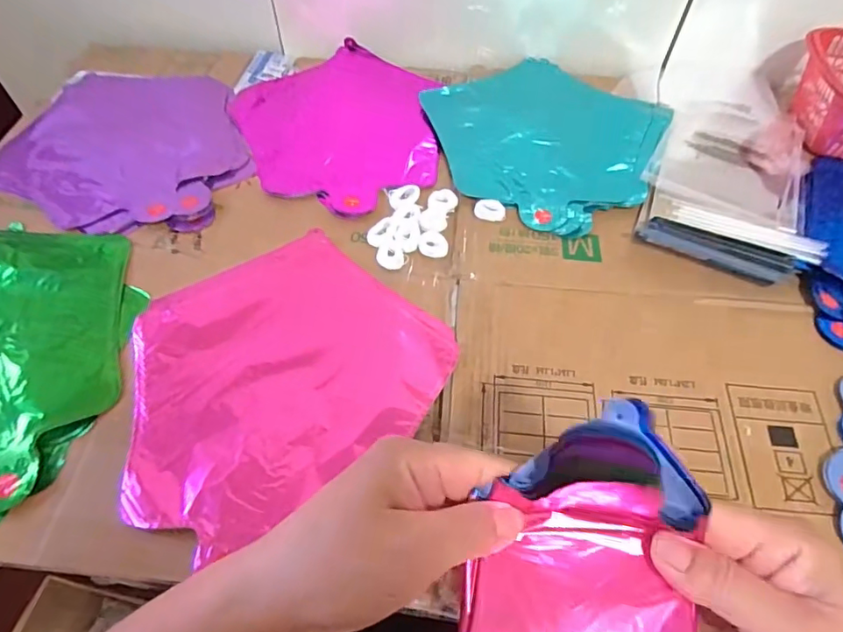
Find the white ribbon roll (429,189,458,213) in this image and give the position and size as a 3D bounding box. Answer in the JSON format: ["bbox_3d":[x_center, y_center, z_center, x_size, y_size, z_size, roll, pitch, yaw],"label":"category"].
[{"bbox_3d":[0.021,-0.108,0.494,0.025,0.004,0.026,19,57,12],"label":"white ribbon roll"}]

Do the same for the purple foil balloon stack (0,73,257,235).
[{"bbox_3d":[-0.287,-0.177,0.538,0.248,0.010,0.227,17,56,11],"label":"purple foil balloon stack"}]

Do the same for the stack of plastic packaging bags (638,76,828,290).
[{"bbox_3d":[0.301,-0.155,0.523,0.142,0.020,0.291,17,56,11],"label":"stack of plastic packaging bags"}]

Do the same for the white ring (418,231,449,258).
[{"bbox_3d":[0.011,-0.062,0.462,0.025,0.005,0.026,0,55,-1],"label":"white ring"}]

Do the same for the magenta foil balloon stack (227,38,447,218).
[{"bbox_3d":[-0.079,-0.205,0.566,0.216,0.014,0.248,-30,61,-20],"label":"magenta foil balloon stack"}]

